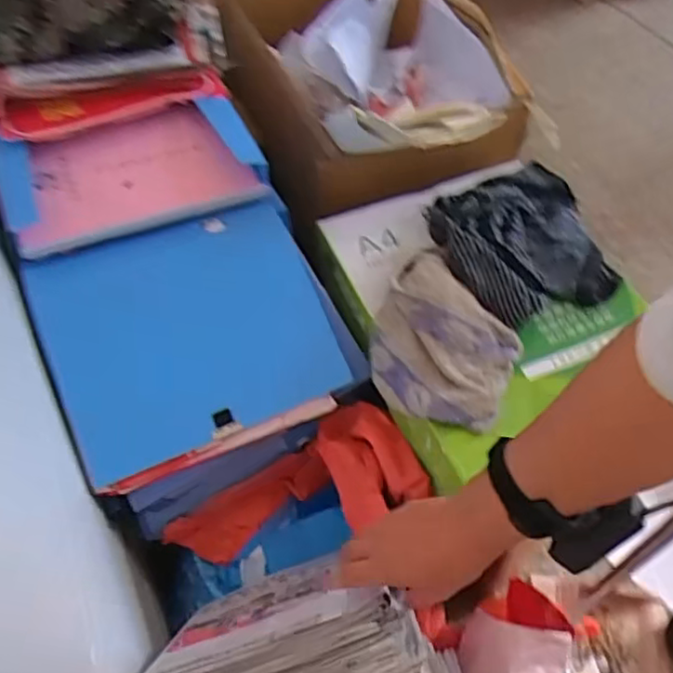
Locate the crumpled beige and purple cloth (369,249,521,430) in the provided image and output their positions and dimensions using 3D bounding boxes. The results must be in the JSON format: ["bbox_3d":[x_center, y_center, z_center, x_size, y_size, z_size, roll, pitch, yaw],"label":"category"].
[{"bbox_3d":[0.124,0.002,0.766,0.155,0.067,0.196,17,56,15],"label":"crumpled beige and purple cloth"}]

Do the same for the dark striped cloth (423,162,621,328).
[{"bbox_3d":[0.236,-0.123,0.845,0.214,0.068,0.219,-16,54,-8],"label":"dark striped cloth"}]

